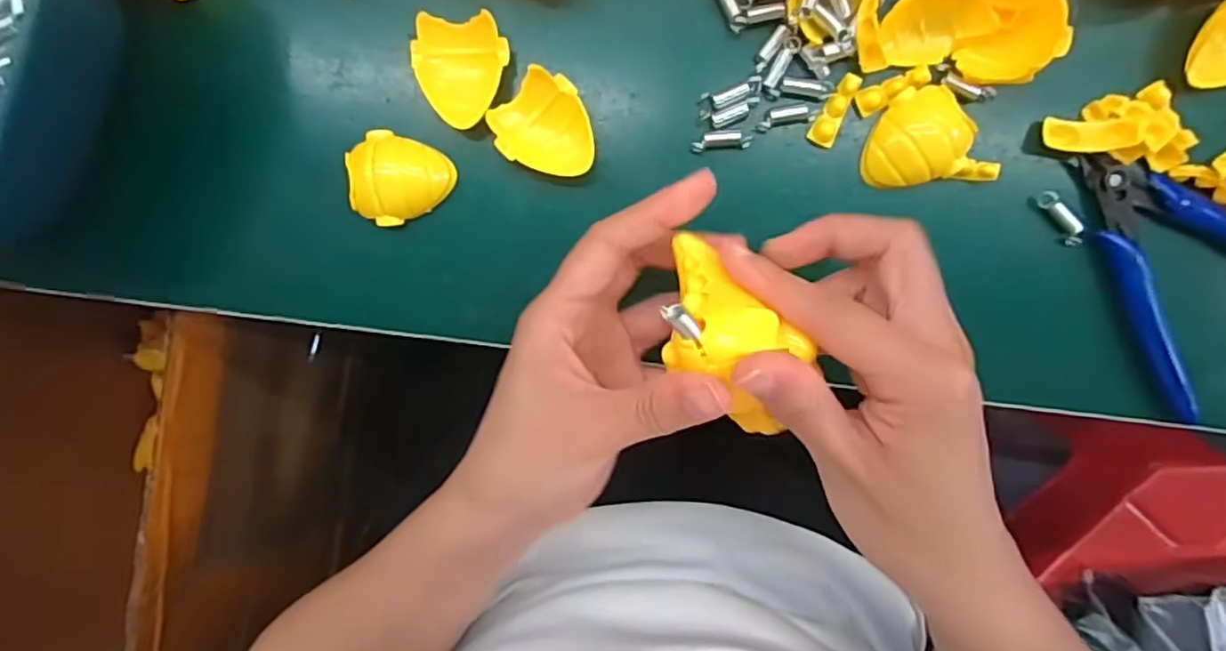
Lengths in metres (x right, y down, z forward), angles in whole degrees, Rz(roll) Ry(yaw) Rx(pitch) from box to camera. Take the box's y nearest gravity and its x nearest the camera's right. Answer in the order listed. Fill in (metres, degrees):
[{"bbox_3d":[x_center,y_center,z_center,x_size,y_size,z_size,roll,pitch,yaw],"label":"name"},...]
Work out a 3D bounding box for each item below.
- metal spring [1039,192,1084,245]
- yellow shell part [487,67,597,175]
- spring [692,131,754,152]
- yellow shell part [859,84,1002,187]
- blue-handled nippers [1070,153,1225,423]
[{"bbox_3d":[0.190,-0.045,0.277,0.006,0.010,0.027,-39,92,5],"label":"metal spring"},{"bbox_3d":[-0.027,-0.082,0.276,0.039,0.012,0.043,-42,91,5],"label":"yellow shell part"},{"bbox_3d":[0.047,-0.079,0.279,0.026,0.005,0.008,-5,94,3],"label":"spring"},{"bbox_3d":[0.132,-0.079,0.271,0.050,0.010,0.038,-4,94,3],"label":"yellow shell part"},{"bbox_3d":[0.250,-0.029,0.274,0.074,0.013,0.118,-25,93,5],"label":"blue-handled nippers"}]

